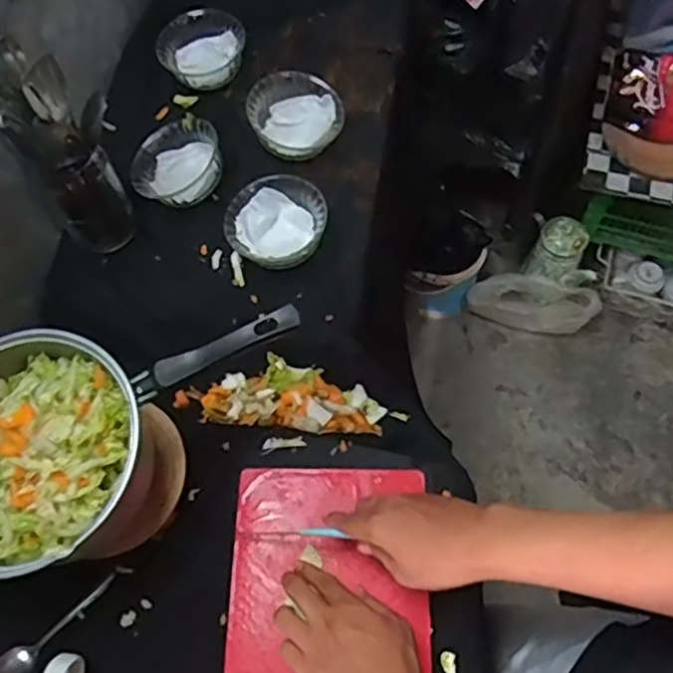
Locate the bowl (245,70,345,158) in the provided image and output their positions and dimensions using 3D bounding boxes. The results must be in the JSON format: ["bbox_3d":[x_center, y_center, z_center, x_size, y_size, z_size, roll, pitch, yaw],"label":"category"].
[{"bbox_3d":[-0.048,-0.258,0.776,0.105,0.052,0.092,-17,65,-5],"label":"bowl"}]

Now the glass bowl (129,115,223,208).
[{"bbox_3d":[-0.178,-0.195,0.759,0.103,0.050,0.103,-1,65,2],"label":"glass bowl"}]

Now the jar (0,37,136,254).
[{"bbox_3d":[-0.264,-0.182,0.667,0.088,0.233,0.071,-31,67,-12],"label":"jar"}]

